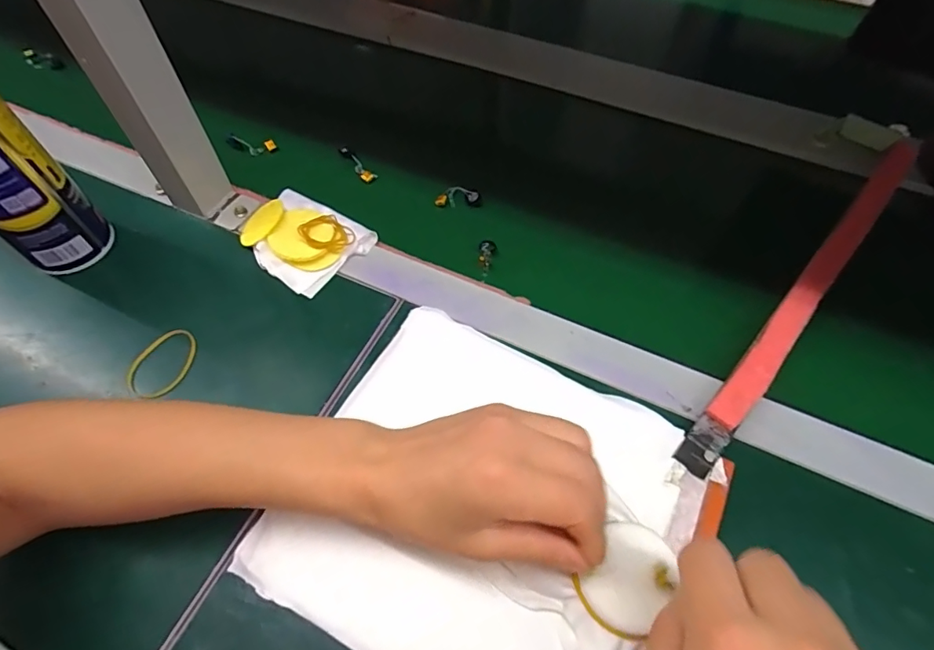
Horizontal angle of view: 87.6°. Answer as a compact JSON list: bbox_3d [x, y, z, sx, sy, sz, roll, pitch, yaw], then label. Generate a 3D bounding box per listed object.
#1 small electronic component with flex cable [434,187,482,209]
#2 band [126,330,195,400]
[{"bbox_3d":[-0.009,-0.128,0.484,0.044,0.014,0.024,-2,58,-2],"label":"small electronic component with flex cable"},{"bbox_3d":[-0.227,0.030,0.366,0.041,0.005,0.056,34,65,15],"label":"band"}]

